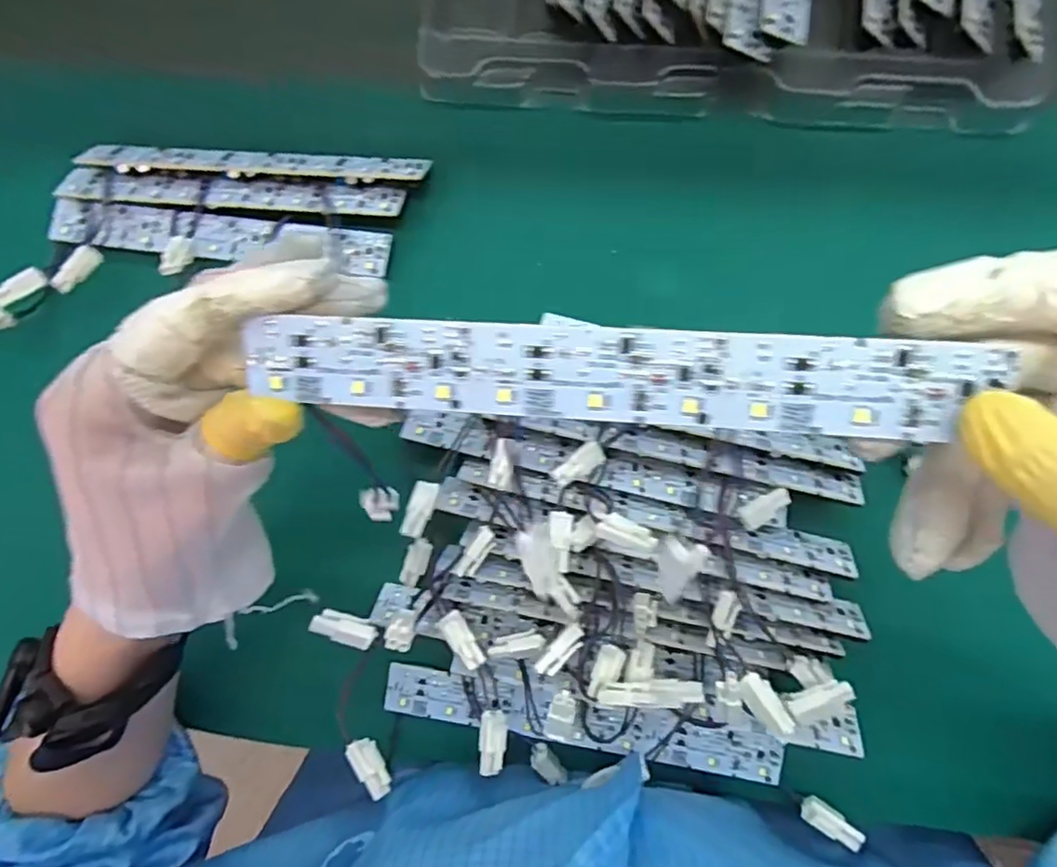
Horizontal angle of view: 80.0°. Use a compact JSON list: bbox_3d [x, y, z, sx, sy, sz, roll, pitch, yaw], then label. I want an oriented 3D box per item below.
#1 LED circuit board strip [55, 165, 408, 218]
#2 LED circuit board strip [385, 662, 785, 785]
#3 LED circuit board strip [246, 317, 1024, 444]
[{"bbox_3d":[-0.166,-0.132,0.344,0.198,0.009,0.022,7,85,5],"label":"LED circuit board strip"},{"bbox_3d":[0.025,0.141,0.307,0.192,0.004,0.023,8,85,5],"label":"LED circuit board strip"},{"bbox_3d":[0.016,-0.015,0.161,0.182,0.004,0.024,4,105,8],"label":"LED circuit board strip"}]

